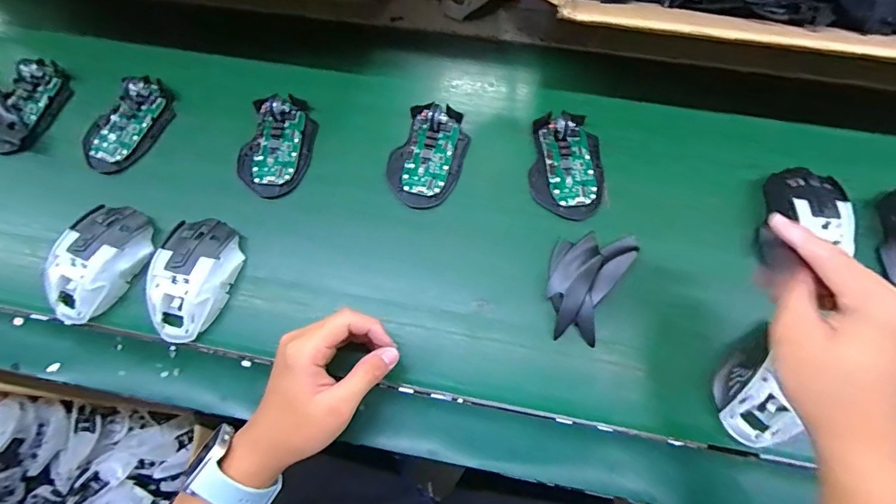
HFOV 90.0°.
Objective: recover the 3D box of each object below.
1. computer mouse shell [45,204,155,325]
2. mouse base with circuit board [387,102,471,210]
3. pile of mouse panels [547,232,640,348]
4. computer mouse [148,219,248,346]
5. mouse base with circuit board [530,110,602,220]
[{"bbox_3d":[-0.326,0.009,0.415,0.061,0.033,0.112,16,73,8],"label":"computer mouse shell"},{"bbox_3d":[-0.021,-0.102,0.459,0.072,0.020,0.113,12,73,6],"label":"mouse base with circuit board"},{"bbox_3d":[0.125,0.023,0.410,0.065,0.023,0.111,27,75,11],"label":"pile of mouse panels"},{"bbox_3d":[-0.235,0.025,0.414,0.061,0.043,0.110,12,73,6],"label":"computer mouse"},{"bbox_3d":[0.120,-0.089,0.448,0.070,0.016,0.109,3,72,3],"label":"mouse base with circuit board"}]

